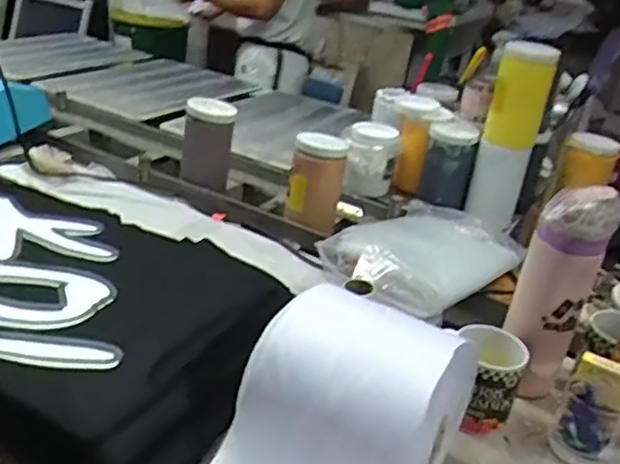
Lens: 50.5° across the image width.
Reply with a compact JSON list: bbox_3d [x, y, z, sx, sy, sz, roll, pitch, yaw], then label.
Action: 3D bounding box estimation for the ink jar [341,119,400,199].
[{"bbox_3d":[0.116,-0.140,1.339,0.103,0.145,0.099,6,27,-3],"label":"ink jar"}]

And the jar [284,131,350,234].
[{"bbox_3d":[0.009,-0.085,1.170,0.095,0.163,0.083,8,27,0],"label":"jar"}]

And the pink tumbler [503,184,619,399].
[{"bbox_3d":[0.290,0.069,0.785,0.082,0.251,0.092,20,29,22],"label":"pink tumbler"}]

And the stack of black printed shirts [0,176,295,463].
[{"bbox_3d":[-0.352,0.077,0.840,0.677,0.089,0.397,19,29,22],"label":"stack of black printed shirts"}]

